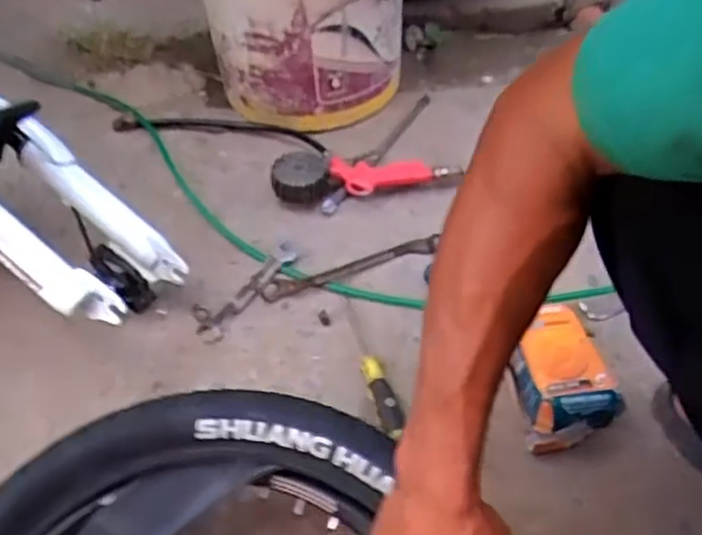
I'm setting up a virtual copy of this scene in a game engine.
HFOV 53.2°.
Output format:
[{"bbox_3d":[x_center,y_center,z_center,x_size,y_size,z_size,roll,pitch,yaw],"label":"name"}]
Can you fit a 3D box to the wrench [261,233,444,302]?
[{"bbox_3d":[0.001,-0.001,0.828,0.220,0.015,0.024,-16,50,-12],"label":"wrench"}]

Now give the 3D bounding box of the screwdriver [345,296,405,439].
[{"bbox_3d":[0.021,0.099,0.737,0.024,0.025,0.182,-12,50,-8],"label":"screwdriver"}]

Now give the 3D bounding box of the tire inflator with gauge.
[{"bbox_3d":[0.022,-0.120,0.914,0.247,0.044,0.068,-5,49,-3],"label":"tire inflator with gauge"}]

